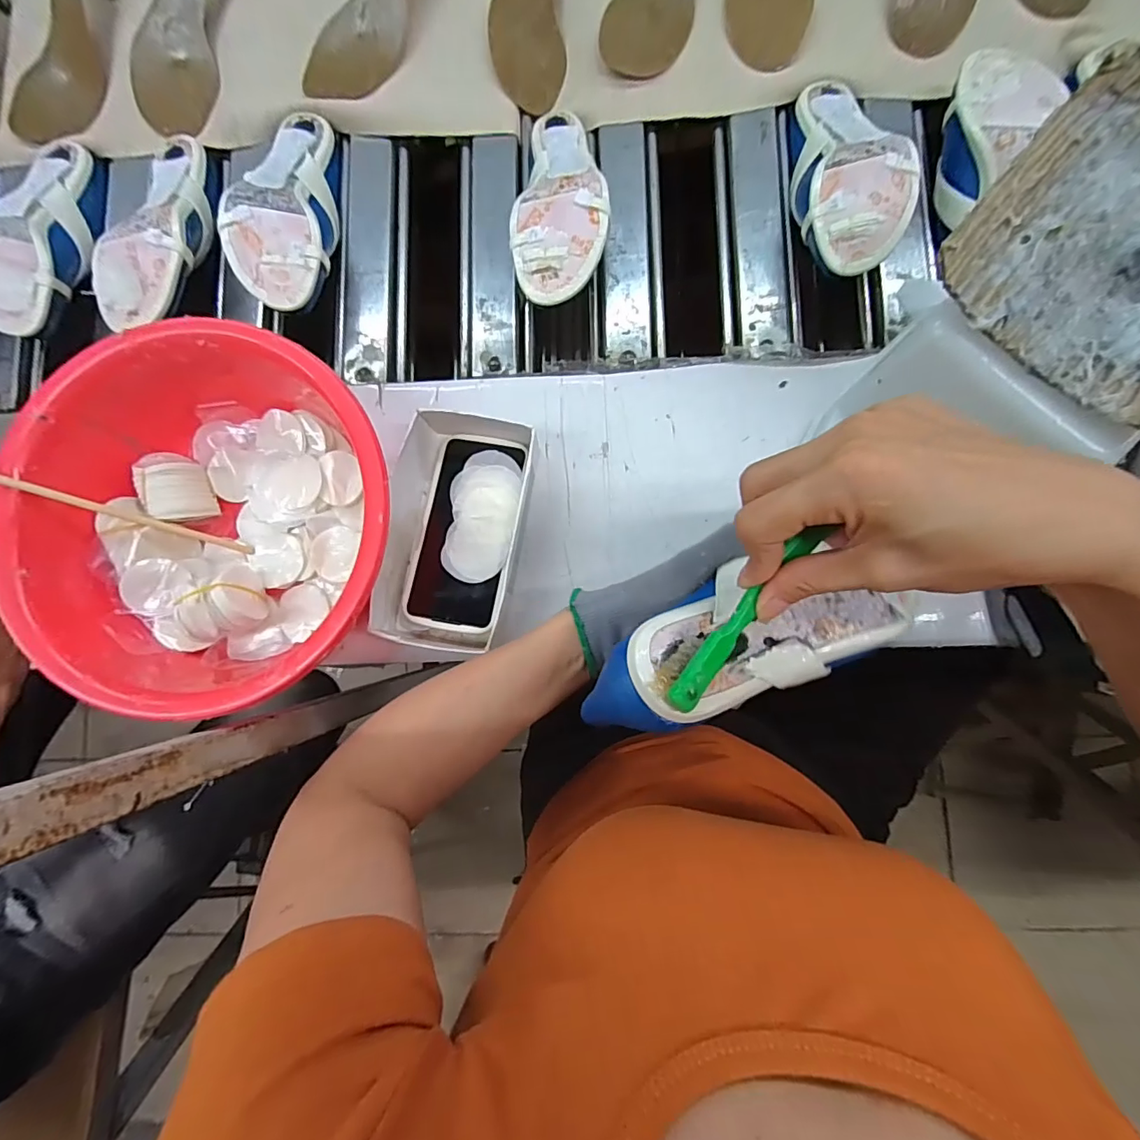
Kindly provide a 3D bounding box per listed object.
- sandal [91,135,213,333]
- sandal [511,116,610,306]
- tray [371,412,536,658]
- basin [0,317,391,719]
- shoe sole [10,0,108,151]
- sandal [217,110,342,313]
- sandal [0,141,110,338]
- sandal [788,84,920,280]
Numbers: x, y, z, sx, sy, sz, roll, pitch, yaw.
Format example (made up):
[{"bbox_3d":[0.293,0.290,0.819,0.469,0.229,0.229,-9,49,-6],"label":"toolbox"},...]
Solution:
[{"bbox_3d":[-0.400,-0.344,0.508,0.085,0.047,0.222,1,73,3],"label":"sandal"},{"bbox_3d":[-0.004,-0.343,0.489,0.084,0.064,0.212,6,86,3],"label":"sandal"},{"bbox_3d":[-0.097,-0.032,0.437,0.116,0.050,0.196,12,86,3],"label":"tray"},{"bbox_3d":[-0.268,-0.034,0.410,0.274,0.096,0.269,0,85,2],"label":"basin"},{"bbox_3d":[-0.546,-0.572,0.552,0.072,0.045,0.233,10,86,3],"label":"shoe sole"},{"bbox_3d":[-0.274,-0.358,0.508,0.089,0.058,0.231,0,72,2],"label":"sandal"},{"bbox_3d":[-0.532,-0.341,0.522,0.084,0.050,0.227,2,72,3],"label":"sandal"},{"bbox_3d":[0.248,-0.366,0.474,0.091,0.058,0.228,-3,69,2],"label":"sandal"}]

